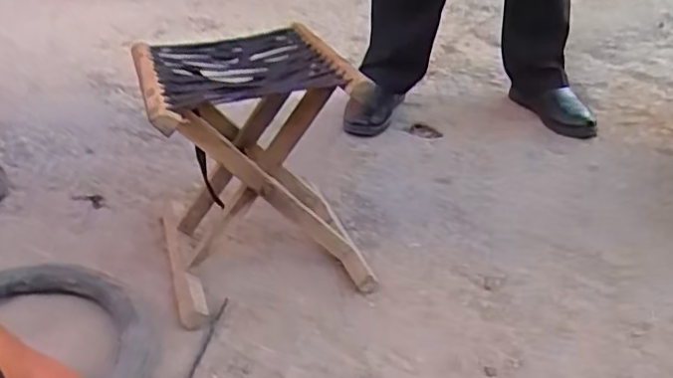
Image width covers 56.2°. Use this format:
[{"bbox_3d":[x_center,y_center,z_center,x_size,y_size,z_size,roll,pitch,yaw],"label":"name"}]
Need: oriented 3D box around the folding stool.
[{"bbox_3d":[-0.117,-0.035,0.859,0.259,0.290,0.295,-9,29,-19],"label":"folding stool"}]

